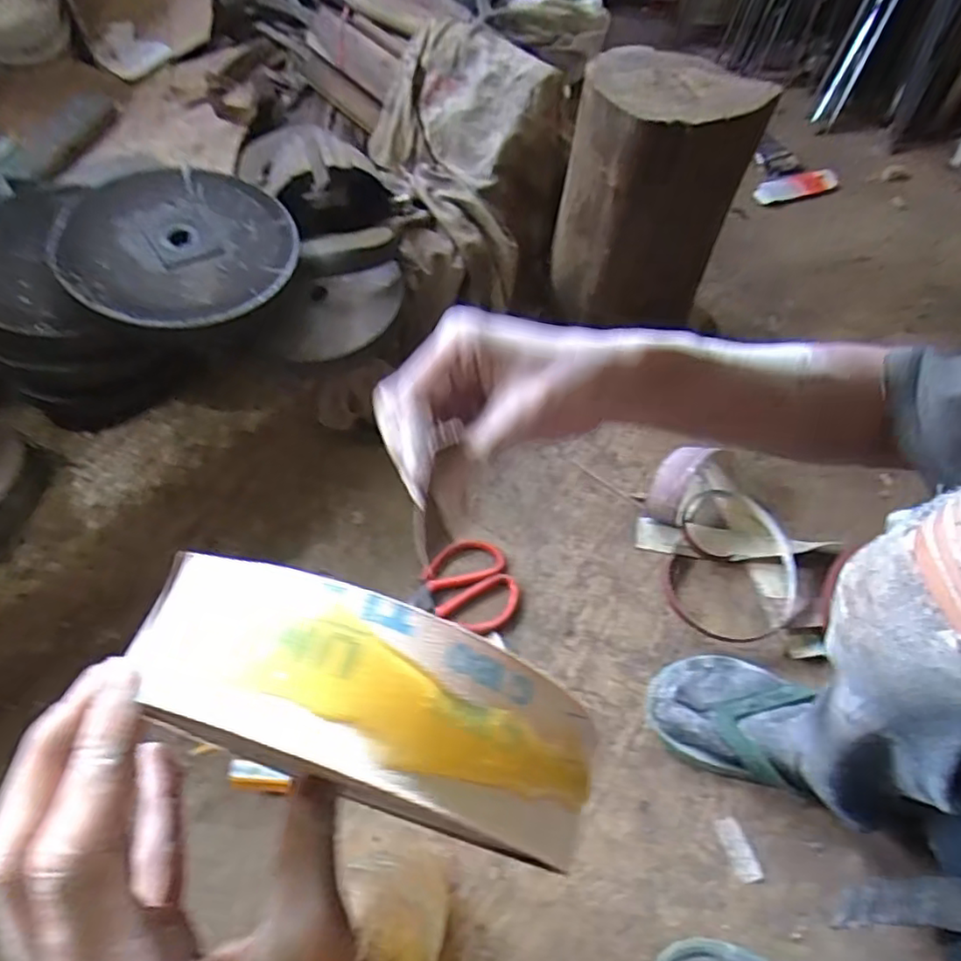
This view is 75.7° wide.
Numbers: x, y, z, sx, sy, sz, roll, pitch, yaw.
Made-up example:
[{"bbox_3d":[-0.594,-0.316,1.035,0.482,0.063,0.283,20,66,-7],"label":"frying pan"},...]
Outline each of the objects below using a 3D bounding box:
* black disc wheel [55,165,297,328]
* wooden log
[{"bbox_3d":[-0.305,-0.243,0.627,0.219,0.039,0.218,0,58,-1],"label":"black disc wheel"},{"bbox_3d":[0.203,-0.346,0.754,0.191,0.256,0.178,0,58,-1],"label":"wooden log"}]

